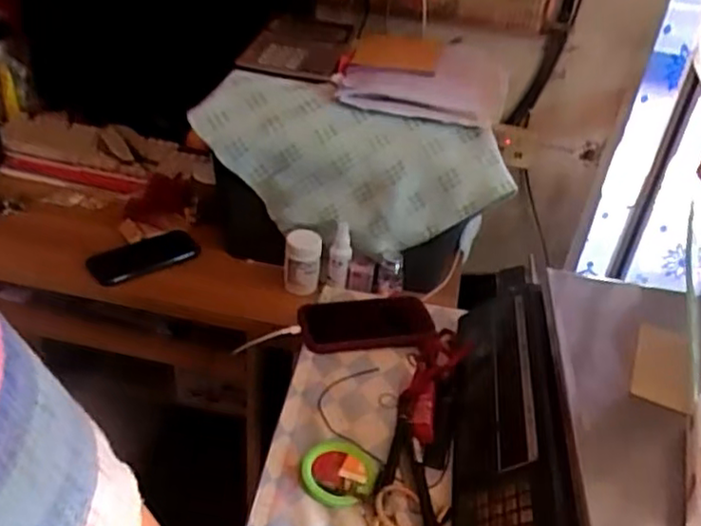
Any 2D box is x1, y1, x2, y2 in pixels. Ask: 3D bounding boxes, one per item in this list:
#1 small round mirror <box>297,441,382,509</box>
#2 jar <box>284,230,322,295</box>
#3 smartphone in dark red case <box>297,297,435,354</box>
[{"bbox_3d":[-0.009,0.190,0.604,0.072,0.008,0.068,5,34,-3],"label":"small round mirror"},{"bbox_3d":[-0.074,-0.001,1.025,0.052,0.077,0.060,6,34,-1],"label":"jar"},{"bbox_3d":[0.019,0.071,0.791,0.156,0.017,0.091,-1,35,-12],"label":"smartphone in dark red case"}]

